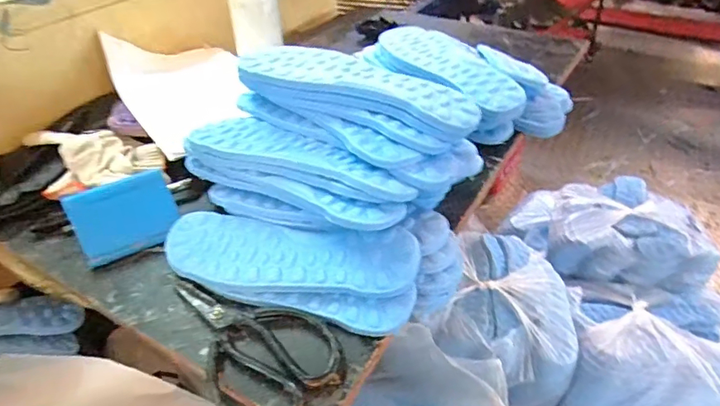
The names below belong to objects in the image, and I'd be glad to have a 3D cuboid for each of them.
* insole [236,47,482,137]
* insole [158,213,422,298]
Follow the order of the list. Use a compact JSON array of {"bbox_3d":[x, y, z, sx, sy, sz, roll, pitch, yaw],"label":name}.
[{"bbox_3d":[-0.004,-0.113,0.478,0.241,0.021,0.072,23,52,22],"label":"insole"},{"bbox_3d":[-0.073,0.049,0.449,0.251,0.015,0.075,5,54,21],"label":"insole"}]

